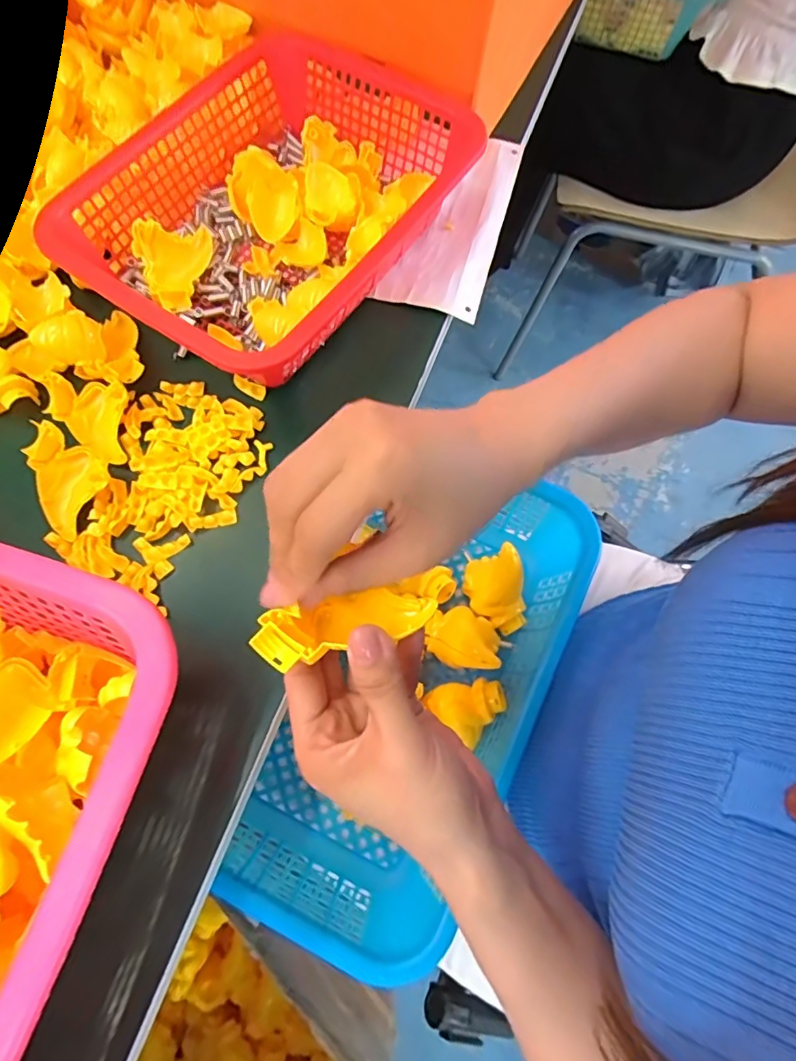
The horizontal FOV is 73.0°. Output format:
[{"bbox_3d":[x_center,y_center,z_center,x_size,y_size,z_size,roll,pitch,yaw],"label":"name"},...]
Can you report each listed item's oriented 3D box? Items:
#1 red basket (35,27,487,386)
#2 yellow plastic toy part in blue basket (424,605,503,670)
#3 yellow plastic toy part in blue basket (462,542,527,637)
[{"bbox_3d":[-0.094,-0.238,0.407,0.214,0.068,0.284,28,72,9],"label":"red basket"},{"bbox_3d":[0.053,0.083,0.424,0.058,0.035,0.046,22,71,8],"label":"yellow plastic toy part in blue basket"},{"bbox_3d":[0.081,0.049,0.433,0.043,0.034,0.061,-18,71,-7],"label":"yellow plastic toy part in blue basket"}]

